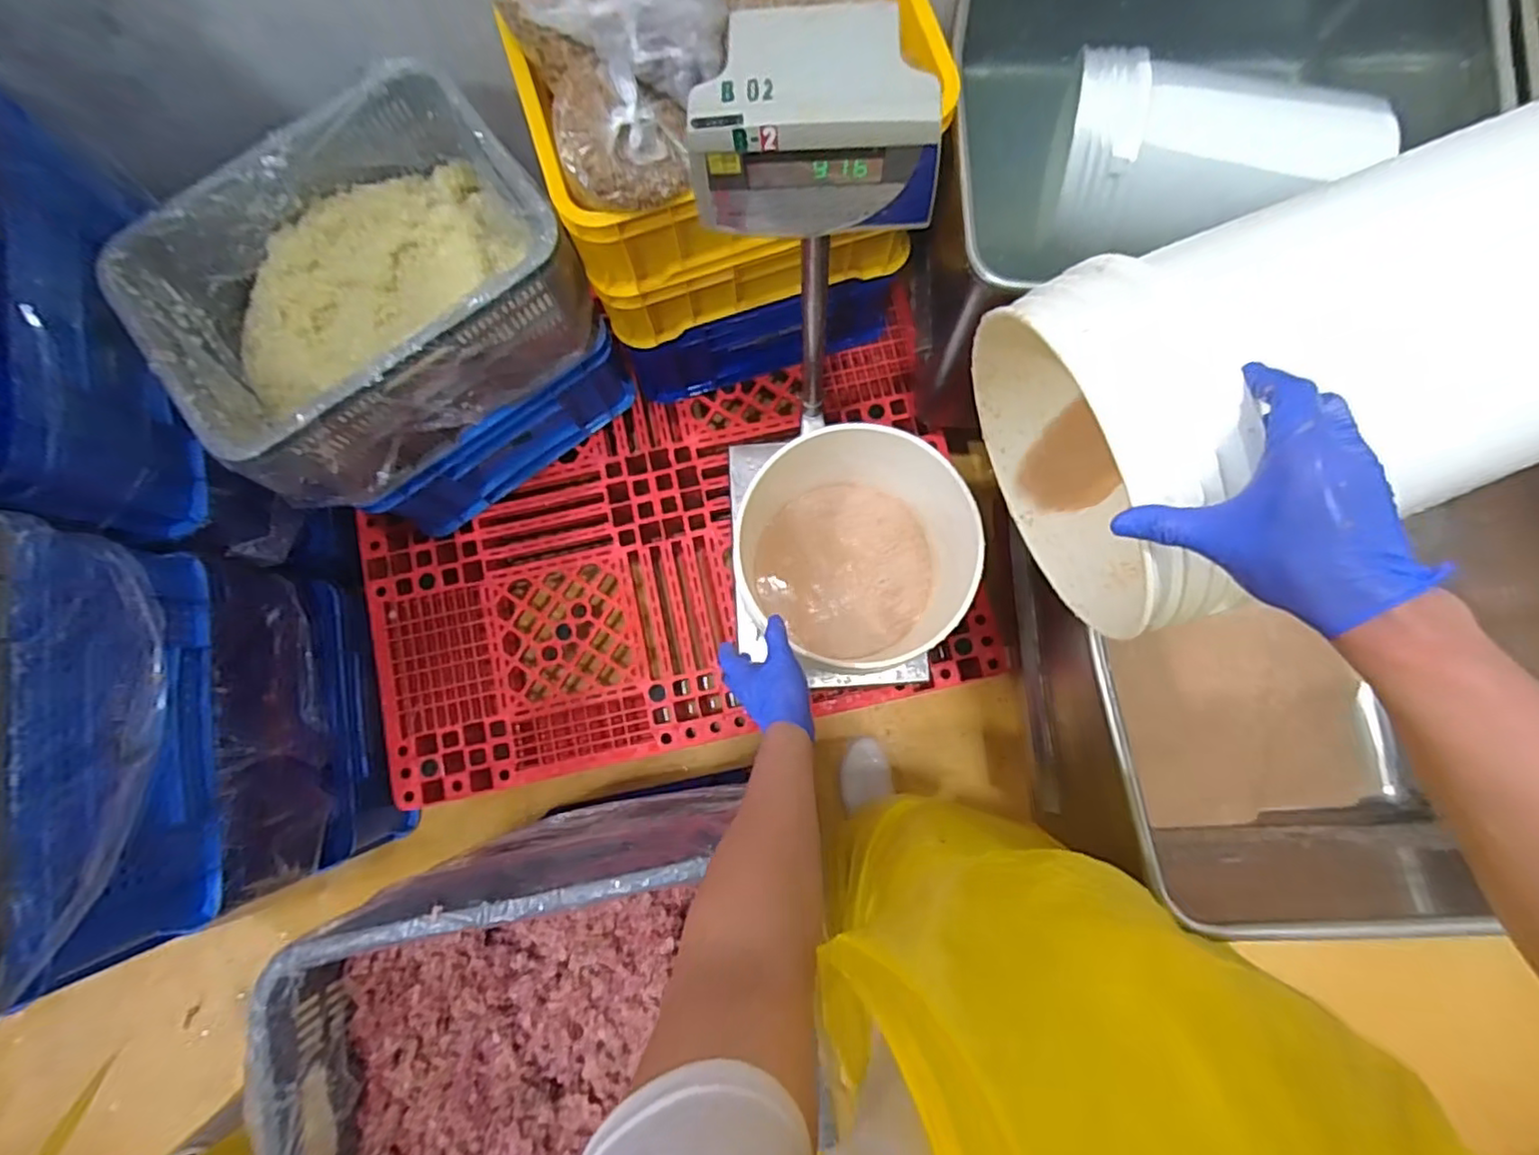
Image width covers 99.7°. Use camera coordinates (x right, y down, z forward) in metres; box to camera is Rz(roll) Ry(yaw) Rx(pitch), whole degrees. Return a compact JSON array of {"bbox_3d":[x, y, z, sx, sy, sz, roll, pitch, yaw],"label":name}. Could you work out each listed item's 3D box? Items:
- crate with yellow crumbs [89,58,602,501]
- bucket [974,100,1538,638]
[{"bbox_3d":[-0.550,-0.392,0.925,0.510,0.214,0.381,-34,82,-4],"label":"crate with yellow crumbs"},{"bbox_3d":[0.400,-0.143,0.529,0.382,0.315,0.263,-19,81,-2],"label":"bucket"}]

